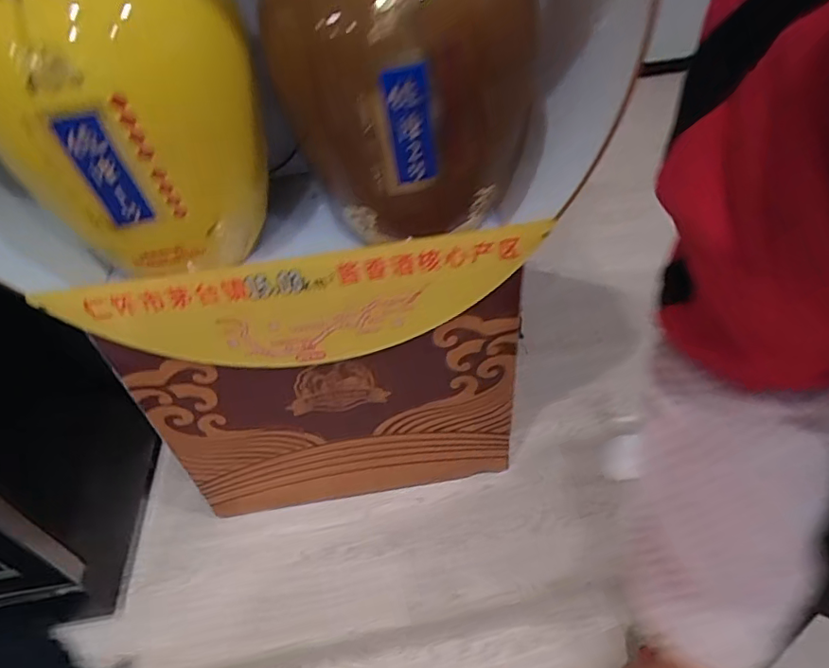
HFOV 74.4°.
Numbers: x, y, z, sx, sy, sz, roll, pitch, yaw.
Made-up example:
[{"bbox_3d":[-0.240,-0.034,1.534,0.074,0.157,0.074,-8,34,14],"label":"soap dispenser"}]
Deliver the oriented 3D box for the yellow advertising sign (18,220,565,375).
[{"bbox_3d":[-0.132,-0.028,0.687,0.562,0.167,0.017,-9,44,-3],"label":"yellow advertising sign"}]

